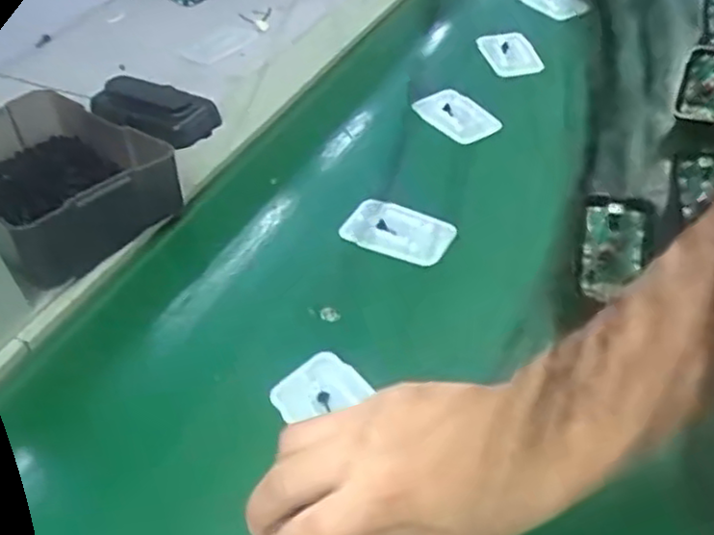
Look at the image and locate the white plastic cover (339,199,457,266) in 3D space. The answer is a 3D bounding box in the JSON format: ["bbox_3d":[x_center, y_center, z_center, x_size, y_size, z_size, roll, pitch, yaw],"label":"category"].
[{"bbox_3d":[0.026,-0.024,0.445,0.067,0.004,0.041,21,50,24],"label":"white plastic cover"}]

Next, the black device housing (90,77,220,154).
[{"bbox_3d":[-0.161,-0.126,0.538,0.100,0.027,0.042,21,50,21],"label":"black device housing"}]

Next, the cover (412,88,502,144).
[{"bbox_3d":[0.079,-0.120,0.538,0.047,0.005,0.062,-31,50,-24],"label":"cover"}]

